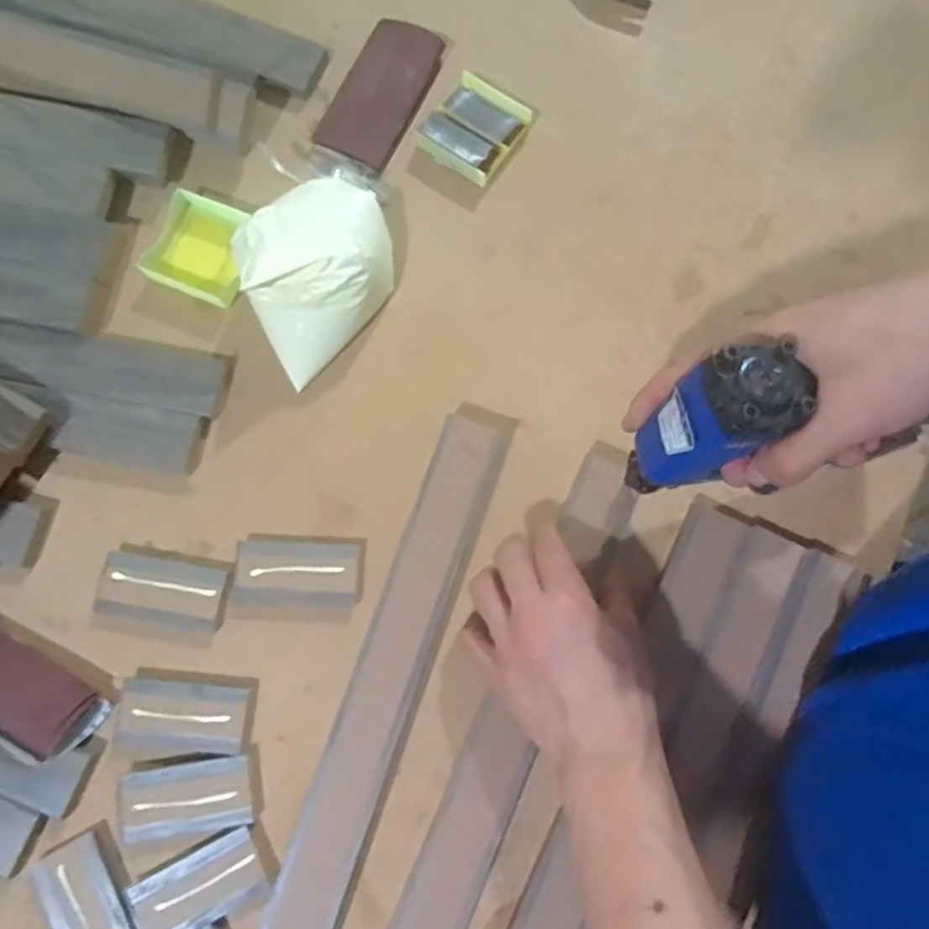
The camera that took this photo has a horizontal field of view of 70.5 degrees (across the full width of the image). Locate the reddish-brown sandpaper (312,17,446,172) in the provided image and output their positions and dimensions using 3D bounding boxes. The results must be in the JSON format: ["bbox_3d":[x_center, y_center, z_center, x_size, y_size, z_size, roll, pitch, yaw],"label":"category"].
[{"bbox_3d":[-0.060,-0.278,0.489,0.058,0.012,0.114,28,81,4],"label":"reddish-brown sandpaper"}]

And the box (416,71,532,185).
[{"bbox_3d":[0.008,-0.249,0.488,0.060,0.012,0.070,34,81,5],"label":"box"}]

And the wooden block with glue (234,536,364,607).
[{"bbox_3d":[-0.109,0.069,0.433,0.082,0.008,0.046,4,80,0],"label":"wooden block with glue"}]

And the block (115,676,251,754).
[{"bbox_3d":[-0.178,0.158,0.414,0.081,0.006,0.042,3,80,-1],"label":"block"}]

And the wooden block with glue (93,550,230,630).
[{"bbox_3d":[-0.198,0.082,0.432,0.080,0.012,0.039,10,80,1],"label":"wooden block with glue"}]

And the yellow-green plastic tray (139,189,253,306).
[{"bbox_3d":[-0.186,-0.155,0.470,0.063,0.015,0.068,20,80,2],"label":"yellow-green plastic tray"}]

